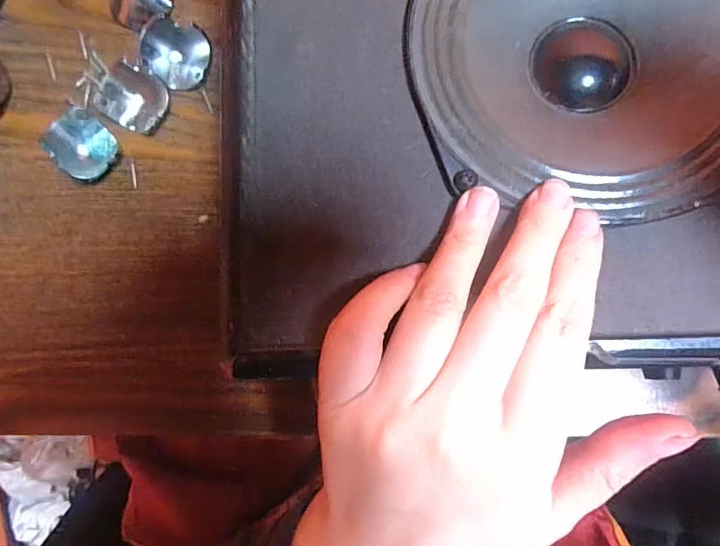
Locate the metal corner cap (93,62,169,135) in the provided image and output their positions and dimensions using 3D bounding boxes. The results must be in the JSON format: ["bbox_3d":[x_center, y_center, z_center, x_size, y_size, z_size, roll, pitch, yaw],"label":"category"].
[{"bbox_3d":[-0.117,-0.090,0.247,0.033,0.017,0.027,17,83,4],"label":"metal corner cap"}]

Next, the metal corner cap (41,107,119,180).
[{"bbox_3d":[-0.141,-0.065,0.244,0.032,0.021,0.028,41,85,7],"label":"metal corner cap"}]

